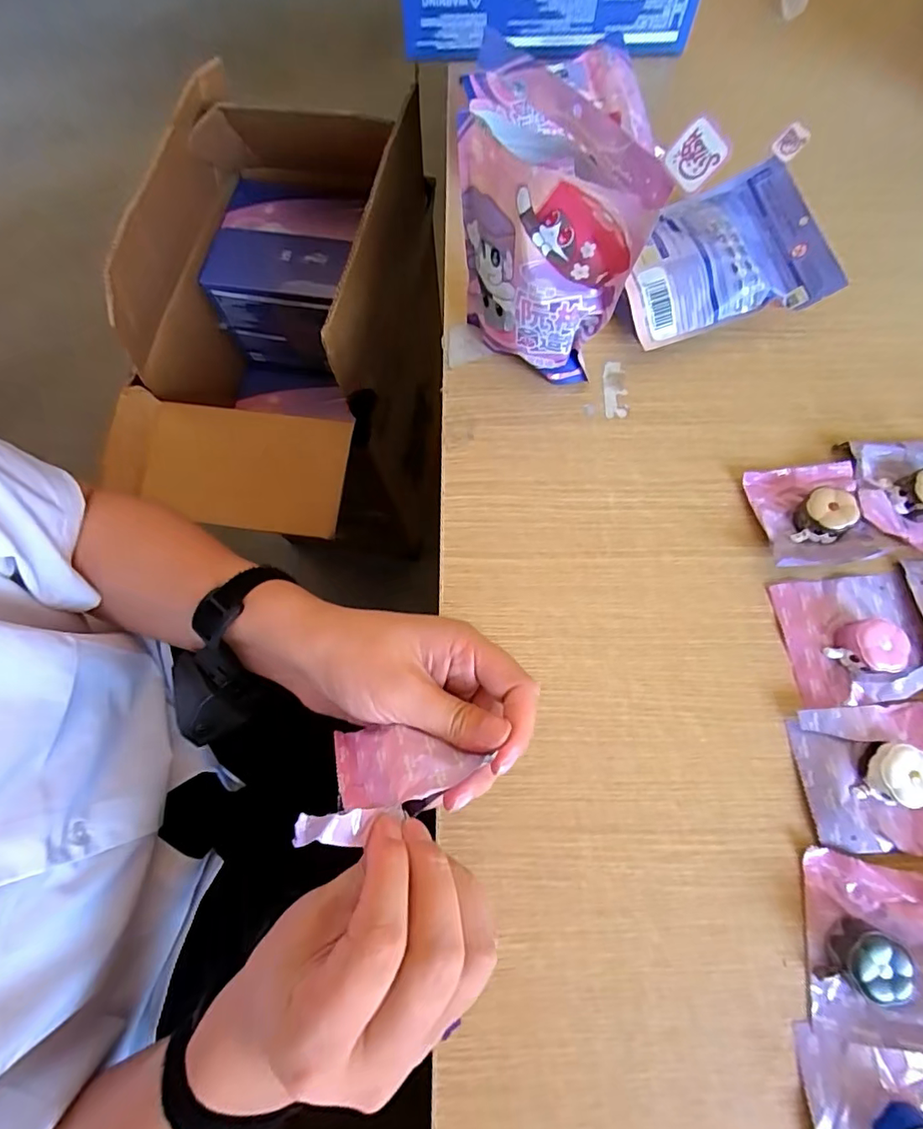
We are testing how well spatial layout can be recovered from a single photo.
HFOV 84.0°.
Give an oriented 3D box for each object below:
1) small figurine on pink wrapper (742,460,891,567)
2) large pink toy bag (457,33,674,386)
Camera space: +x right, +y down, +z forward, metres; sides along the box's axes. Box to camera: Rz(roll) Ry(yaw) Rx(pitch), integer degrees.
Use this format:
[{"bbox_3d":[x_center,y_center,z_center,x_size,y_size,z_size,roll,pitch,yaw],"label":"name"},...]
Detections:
[{"bbox_3d":[0.247,-0.036,0.355,0.075,0.025,0.075,-6,72,1],"label":"small figurine on pink wrapper"},{"bbox_3d":[0.057,-0.210,0.338,0.124,0.178,0.068,22,64,9],"label":"large pink toy bag"}]

